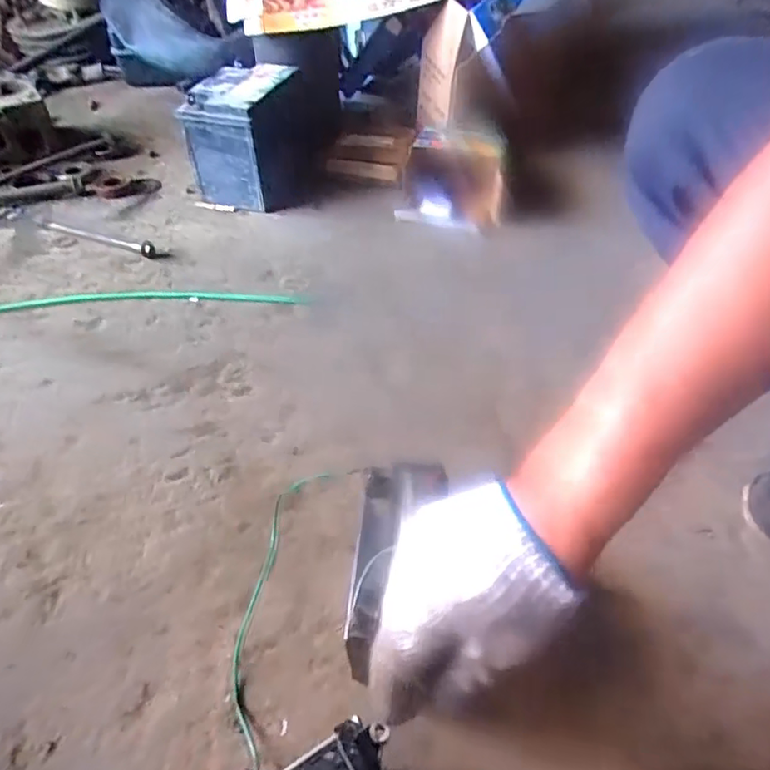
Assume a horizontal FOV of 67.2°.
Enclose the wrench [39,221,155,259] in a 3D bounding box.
[{"bbox_3d":[-0.424,-0.223,0.851,0.218,0.017,0.027,20,50,17],"label":"wrench"}]

